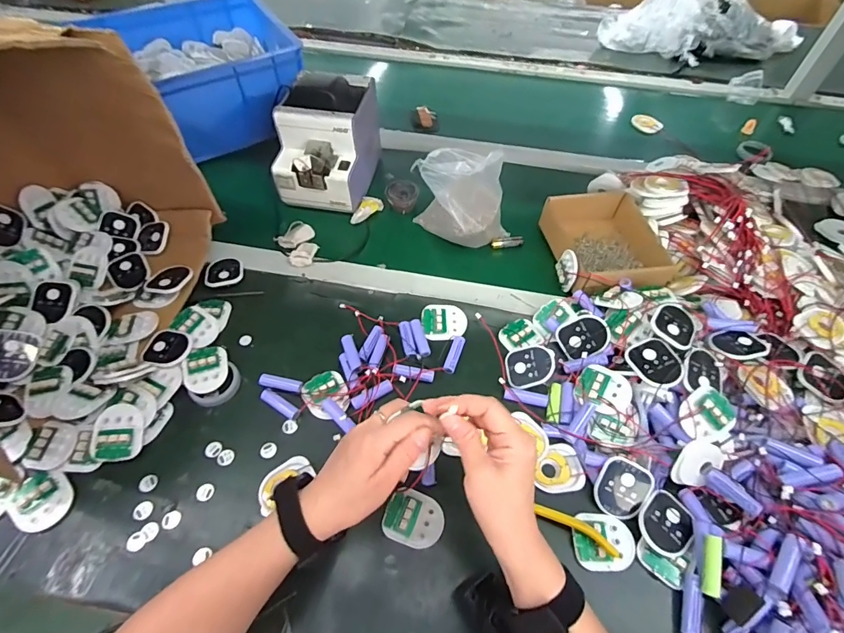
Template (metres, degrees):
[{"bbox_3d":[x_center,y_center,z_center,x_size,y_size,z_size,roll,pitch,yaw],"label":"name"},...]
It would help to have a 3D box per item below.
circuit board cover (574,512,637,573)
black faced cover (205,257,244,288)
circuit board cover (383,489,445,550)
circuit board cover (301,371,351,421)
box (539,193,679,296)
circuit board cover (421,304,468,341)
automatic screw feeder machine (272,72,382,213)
[{"bbox_3d":[0.180,0.219,0.420,0.057,0.008,0.051,5,55,2],"label":"circuit board cover"},{"bbox_3d":[-0.283,-0.065,0.614,0.051,0.013,0.044,-21,58,-15],"label":"black faced cover"},{"bbox_3d":[-0.008,0.202,0.430,0.057,0.009,0.049,15,56,9],"label":"circuit board cover"},{"bbox_3d":[-0.113,0.092,0.509,0.051,0.007,0.058,-25,59,-18],"label":"circuit board cover"},{"bbox_3d":[0.270,-0.104,0.633,0.144,0.049,0.176,-8,55,-7],"label":"box"},{"bbox_3d":[0.031,0.007,0.566,0.059,0.011,0.052,-5,55,-5],"label":"circuit board cover"},{"bbox_3d":[-0.150,-0.284,0.687,0.130,0.148,0.181,9,55,4],"label":"automatic screw feeder machine"}]

